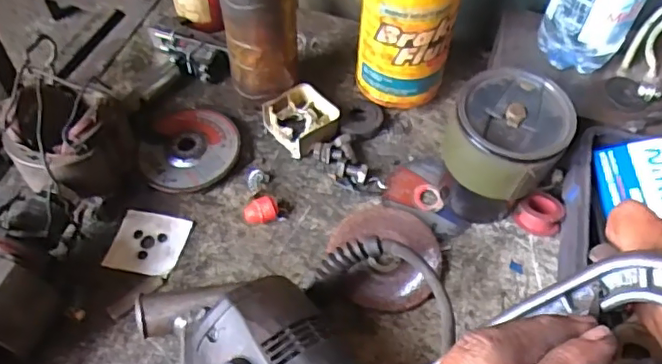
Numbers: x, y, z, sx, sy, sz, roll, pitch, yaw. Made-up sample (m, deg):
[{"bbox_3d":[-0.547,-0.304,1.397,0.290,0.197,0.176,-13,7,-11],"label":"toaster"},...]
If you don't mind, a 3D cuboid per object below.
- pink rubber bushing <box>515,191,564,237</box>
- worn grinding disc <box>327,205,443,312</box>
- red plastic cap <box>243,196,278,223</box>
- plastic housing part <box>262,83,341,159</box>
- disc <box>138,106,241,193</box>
[{"bbox_3d":[0.182,0.029,0.496,0.035,0.027,0.034,1,54,-2],"label":"pink rubber bushing"},{"bbox_3d":[0.045,0.059,0.472,0.086,0.016,0.095,-8,55,-8],"label":"worn grinding disc"},{"bbox_3d":[-0.059,0.026,0.489,0.029,0.021,0.020,-6,55,-7],"label":"red plastic cap"},{"bbox_3d":[-0.024,-0.059,0.541,0.060,0.025,0.058,-34,62,-24],"label":"plastic housing part"},{"bbox_3d":[-0.133,-0.030,0.531,0.092,0.015,0.093,1,54,-2],"label":"disc"}]

